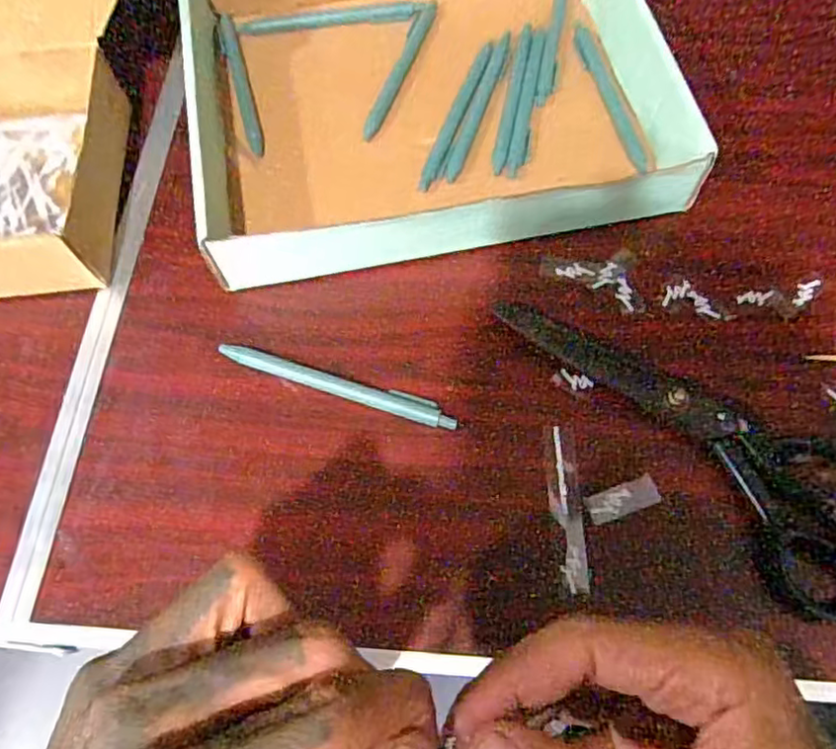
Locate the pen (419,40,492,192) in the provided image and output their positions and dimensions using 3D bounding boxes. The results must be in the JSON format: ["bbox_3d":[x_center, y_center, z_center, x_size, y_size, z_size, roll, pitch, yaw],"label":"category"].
[{"bbox_3d":[0.027,-0.184,0.444,0.011,0.006,0.135,19,68,10],"label":"pen"}]

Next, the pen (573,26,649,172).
[{"bbox_3d":[0.136,-0.198,0.447,0.011,0.012,0.130,-14,67,-5],"label":"pen"}]

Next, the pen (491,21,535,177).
[{"bbox_3d":[0.068,-0.198,0.450,0.010,0.008,0.133,11,67,6],"label":"pen"}]

